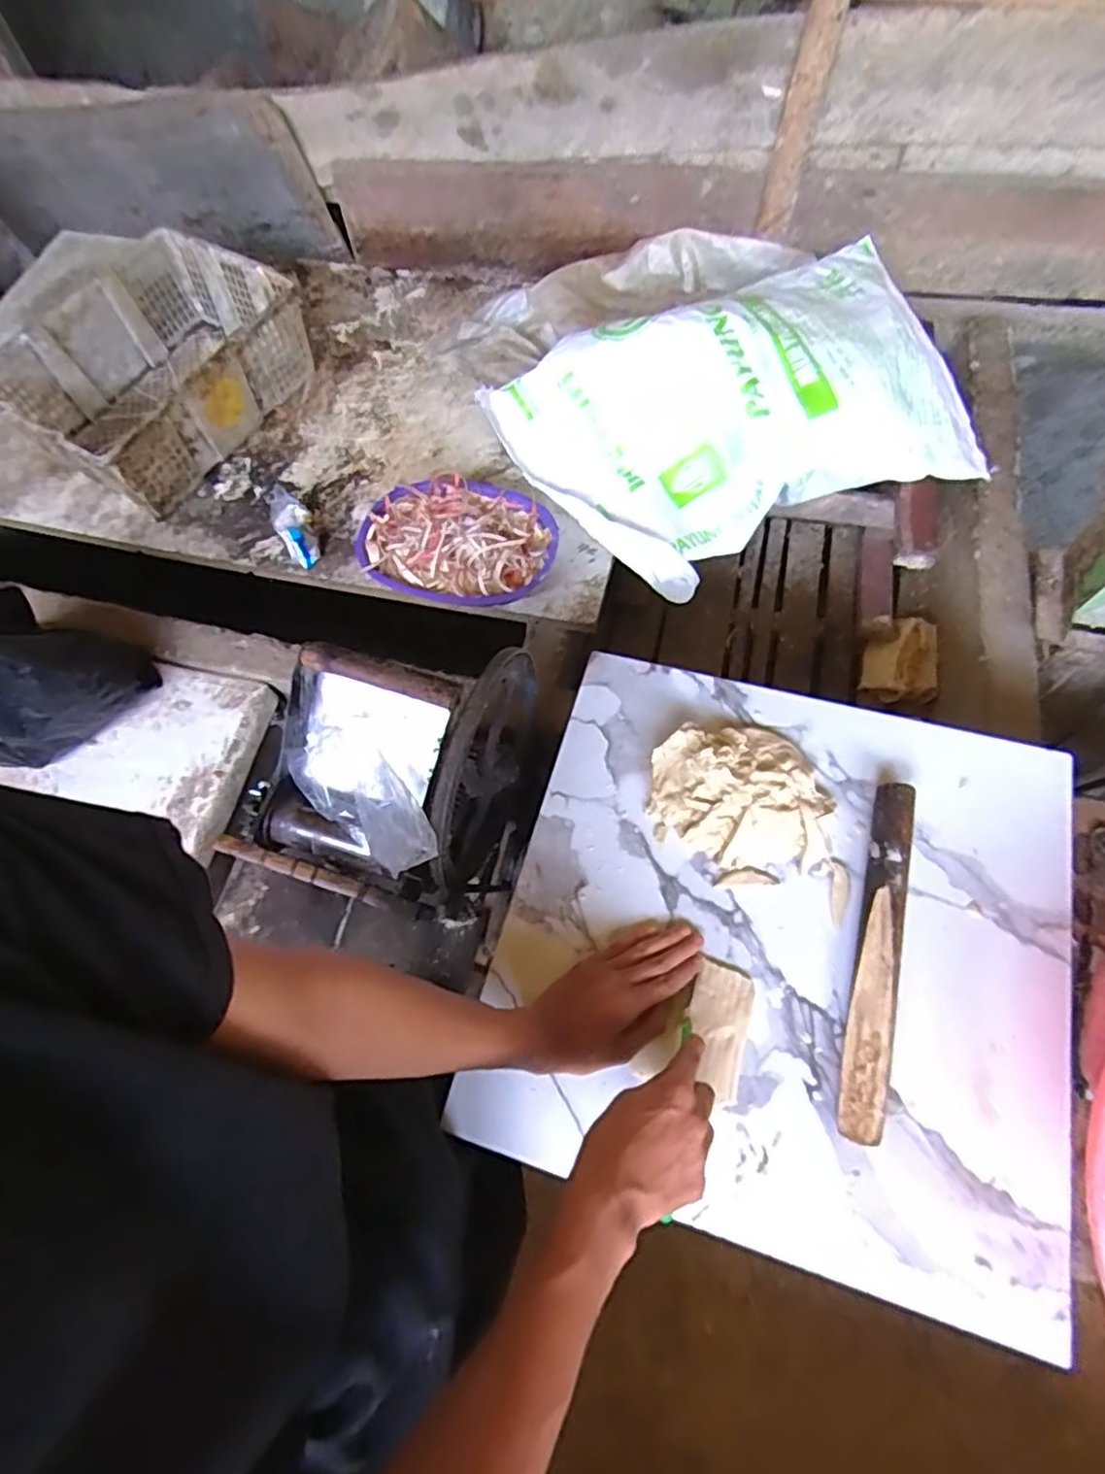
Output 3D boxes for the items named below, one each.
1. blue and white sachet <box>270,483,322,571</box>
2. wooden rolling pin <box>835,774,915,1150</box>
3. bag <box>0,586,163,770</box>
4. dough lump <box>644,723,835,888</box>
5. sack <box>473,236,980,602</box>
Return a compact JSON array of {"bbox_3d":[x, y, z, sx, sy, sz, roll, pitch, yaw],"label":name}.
[{"bbox_3d":[-0.415,-0.340,1.074,0.059,0.065,0.150,-27,69,-8],"label":"blue and white sachet"},{"bbox_3d":[0.287,0.187,0.590,0.032,0.035,0.302,14,69,9],"label":"wooden rolling pin"},{"bbox_3d":[-0.715,-0.104,0.890,0.192,0.286,0.207,39,74,17],"label":"bag"},{"bbox_3d":[0.182,0.061,0.648,0.169,0.043,0.155,-7,67,0],"label":"dough lump"},{"bbox_3d":[0.285,-0.493,1.009,0.671,0.176,0.425,-24,68,-7],"label":"sack"}]

